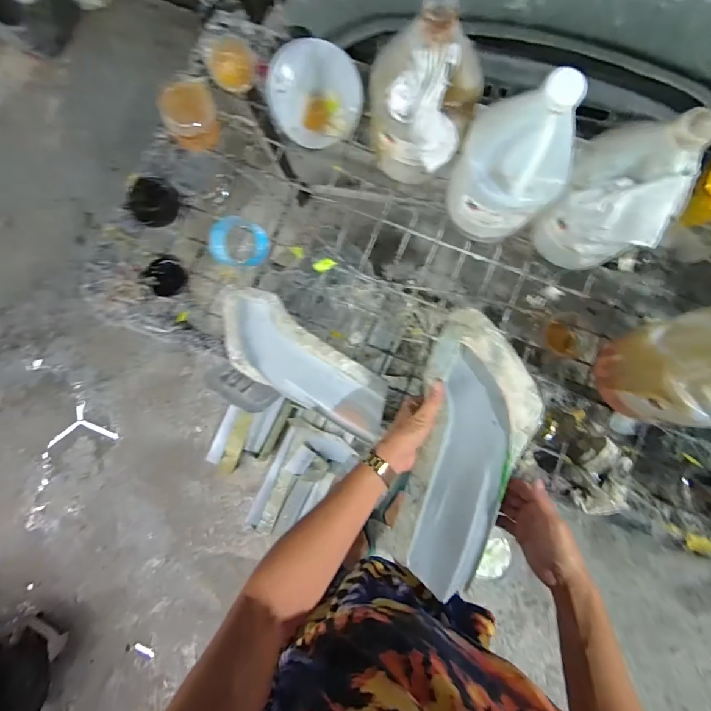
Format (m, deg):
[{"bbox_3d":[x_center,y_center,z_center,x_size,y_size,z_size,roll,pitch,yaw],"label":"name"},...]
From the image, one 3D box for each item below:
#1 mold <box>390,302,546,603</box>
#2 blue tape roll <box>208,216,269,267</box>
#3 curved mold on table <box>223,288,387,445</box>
[{"bbox_3d":[0.148,0.129,0.502,0.137,0.048,0.355,12,90,6],"label":"mold"},{"bbox_3d":[-0.195,-0.191,0.641,0.093,0.038,0.084,-2,116,-1],"label":"blue tape roll"},{"bbox_3d":[-0.098,0.011,0.674,0.359,0.065,0.141,32,86,8],"label":"curved mold on table"}]

